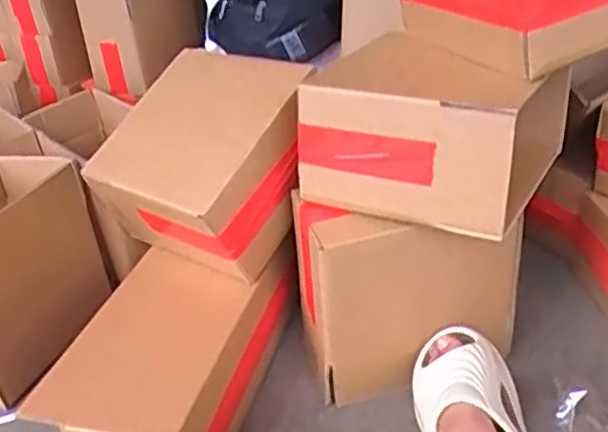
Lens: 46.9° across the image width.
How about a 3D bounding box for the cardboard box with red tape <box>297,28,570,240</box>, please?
[{"bbox_3d":[0.151,-0.114,0.850,0.254,0.142,0.241,13,35,28],"label":"cardboard box with red tape"}]

